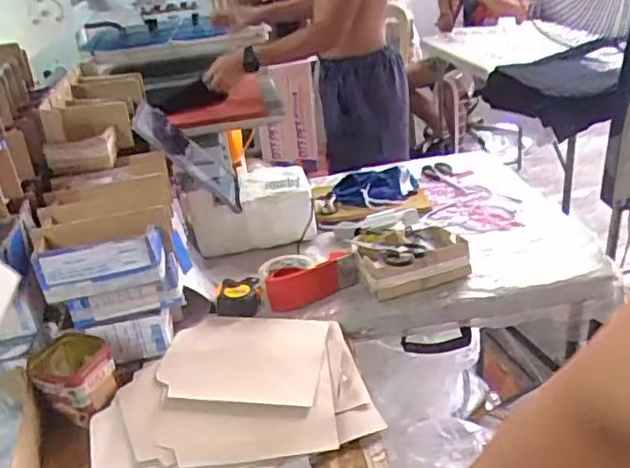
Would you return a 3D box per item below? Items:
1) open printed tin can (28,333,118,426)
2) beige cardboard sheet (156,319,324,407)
[{"bbox_3d":[-0.331,0.197,0.836,0.100,0.073,0.104,-6,28,3],"label":"open printed tin can"},{"bbox_3d":[-0.104,0.176,0.878,0.225,0.034,0.184,-2,29,10],"label":"beige cardboard sheet"}]

